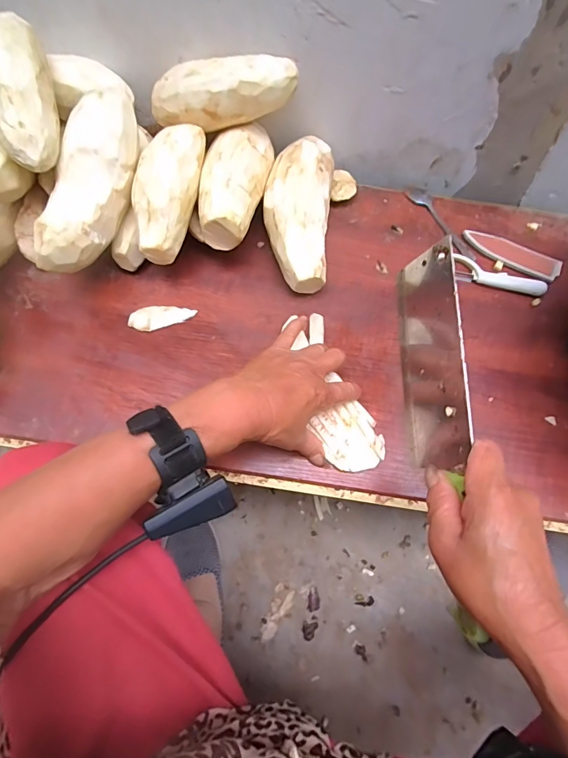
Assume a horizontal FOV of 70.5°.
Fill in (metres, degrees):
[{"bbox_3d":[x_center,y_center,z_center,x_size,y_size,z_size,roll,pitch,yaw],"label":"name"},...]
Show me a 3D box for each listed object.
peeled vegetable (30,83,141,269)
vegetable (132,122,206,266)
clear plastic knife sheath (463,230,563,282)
[{"bbox_3d":[-0.195,-0.197,0.408,0.056,0.059,0.192,18,88,9],"label":"peeled vegetable"},{"bbox_3d":[-0.125,-0.200,0.423,0.059,0.047,0.149,13,92,7],"label":"vegetable"},{"bbox_3d":[0.278,-0.153,0.489,0.118,0.010,0.034,24,70,11],"label":"clear plastic knife sheath"}]

